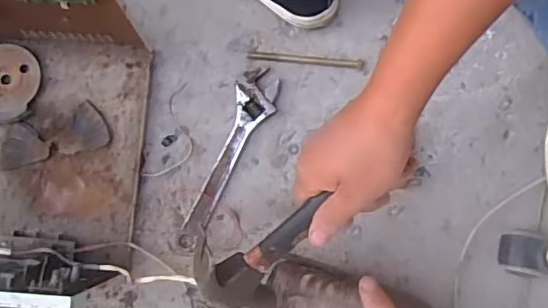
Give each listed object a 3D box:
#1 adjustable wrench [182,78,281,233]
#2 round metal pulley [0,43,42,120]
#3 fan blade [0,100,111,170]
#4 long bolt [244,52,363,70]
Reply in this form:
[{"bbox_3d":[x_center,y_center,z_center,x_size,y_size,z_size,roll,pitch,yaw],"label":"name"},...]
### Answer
[{"bbox_3d":[-0.049,0.000,0.673,0.052,0.017,0.202,19,84,2],"label":"adjustable wrench"},{"bbox_3d":[-0.331,-0.090,0.688,0.079,0.025,0.091,22,84,3],"label":"round metal pulley"},{"bbox_3d":[-0.274,-0.019,0.684,0.136,0.011,0.059,-20,84,-2],"label":"fan blade"},{"bbox_3d":[0.039,-0.118,0.701,0.144,0.009,0.013,5,84,1],"label":"long bolt"}]

